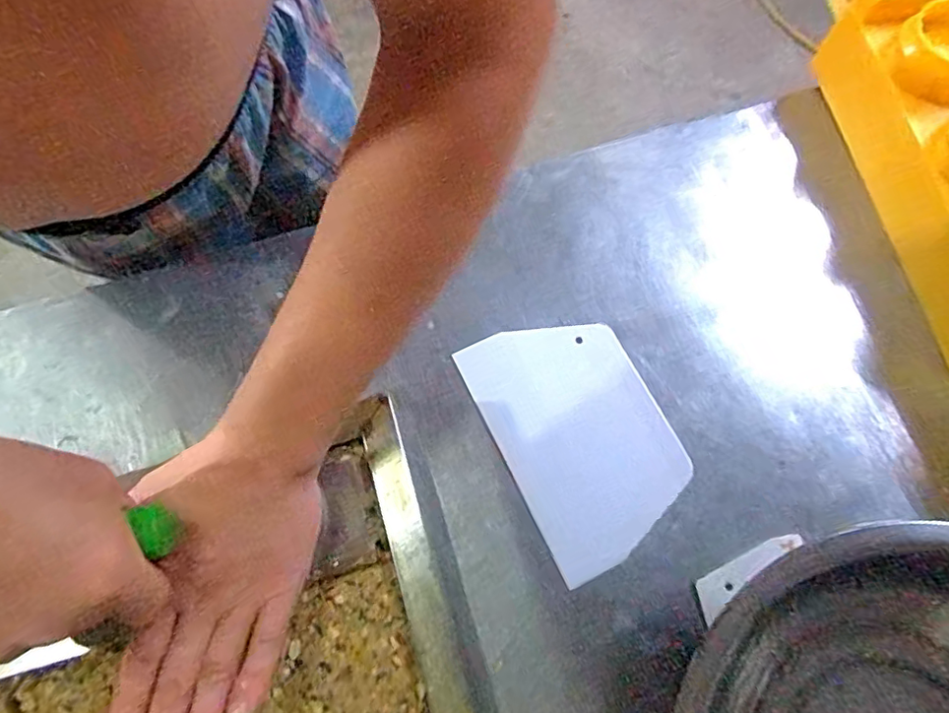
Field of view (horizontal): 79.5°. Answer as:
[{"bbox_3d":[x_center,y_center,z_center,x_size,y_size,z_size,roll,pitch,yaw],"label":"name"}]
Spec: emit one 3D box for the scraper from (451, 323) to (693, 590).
[{"bbox_3d":[0.080,0.056,0.437,0.123,0.007,0.186,-26,74,-6],"label":"scraper"}]

